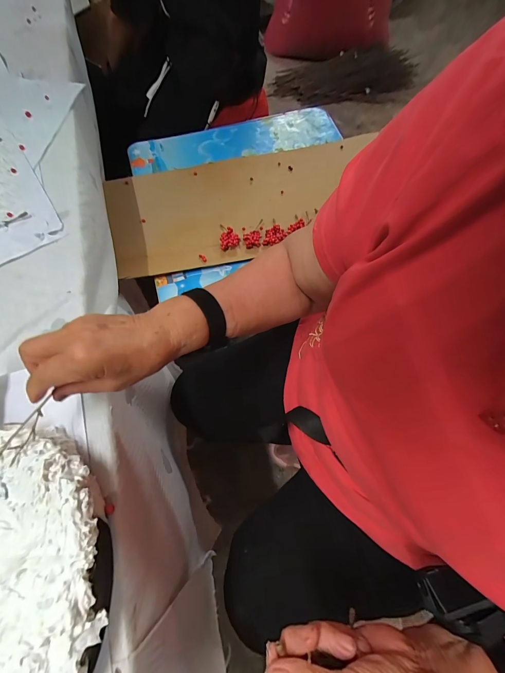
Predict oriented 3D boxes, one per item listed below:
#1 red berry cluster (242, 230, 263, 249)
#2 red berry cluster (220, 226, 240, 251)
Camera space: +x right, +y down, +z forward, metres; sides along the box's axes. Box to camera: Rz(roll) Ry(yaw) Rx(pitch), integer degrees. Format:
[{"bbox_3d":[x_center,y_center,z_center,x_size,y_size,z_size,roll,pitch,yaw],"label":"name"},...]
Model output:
[{"bbox_3d":[0.000,-0.236,0.699,0.042,0.014,0.046,-8,66,-3],"label":"red berry cluster"},{"bbox_3d":[-0.059,-0.234,0.691,0.046,0.021,0.044,-24,68,-10],"label":"red berry cluster"}]

